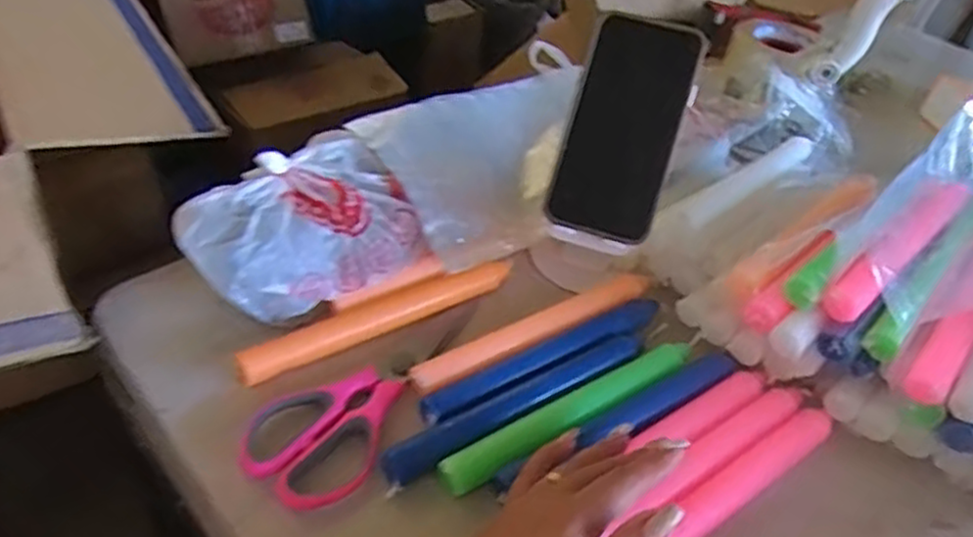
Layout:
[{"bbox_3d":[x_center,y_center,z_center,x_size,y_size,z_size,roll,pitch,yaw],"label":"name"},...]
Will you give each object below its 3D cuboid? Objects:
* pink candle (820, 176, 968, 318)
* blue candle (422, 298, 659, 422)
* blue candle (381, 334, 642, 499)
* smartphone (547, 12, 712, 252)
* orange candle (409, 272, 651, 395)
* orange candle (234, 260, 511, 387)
[{"bbox_3d":[0.297,-0.023,0.515,0.025,0.027,0.202,36,48,29],"label":"pink candle"},{"bbox_3d":[0.046,0.062,0.505,0.206,0.019,0.024,-23,49,-30],"label":"blue candle"},{"bbox_3d":[0.024,0.088,0.472,0.200,0.017,0.022,-21,48,-29],"label":"blue candle"},{"bbox_3d":[0.099,-0.101,0.528,0.079,0.157,0.008,19,4,13],"label":"smartphone"},{"bbox_3d":[0.041,0.044,0.523,0.213,0.017,0.024,-22,48,-30],"label":"orange candle"},{"bbox_3d":[-0.072,0.033,0.516,0.209,0.020,0.021,-21,48,-29],"label":"orange candle"}]

